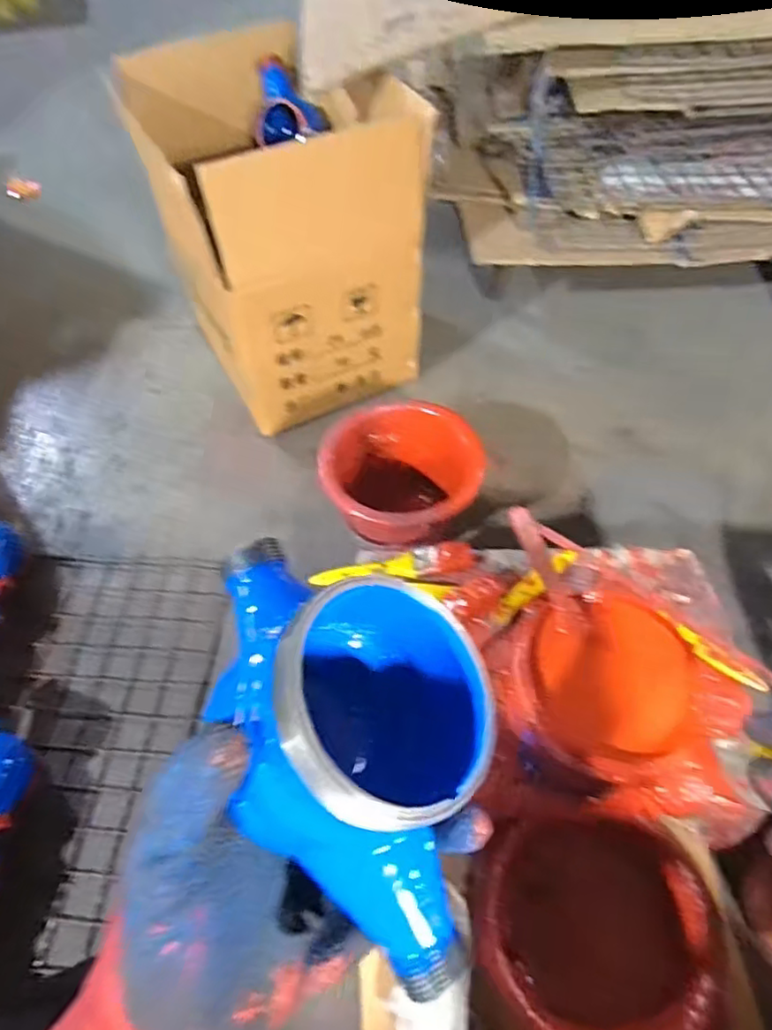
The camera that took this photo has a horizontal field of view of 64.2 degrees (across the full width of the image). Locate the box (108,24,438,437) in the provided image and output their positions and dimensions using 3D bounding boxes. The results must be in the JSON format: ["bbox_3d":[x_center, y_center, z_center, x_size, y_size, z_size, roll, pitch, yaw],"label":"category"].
[{"bbox_3d":[-0.160,-0.453,0.988,0.317,0.423,0.396,-23,57,-14],"label":"box"}]

